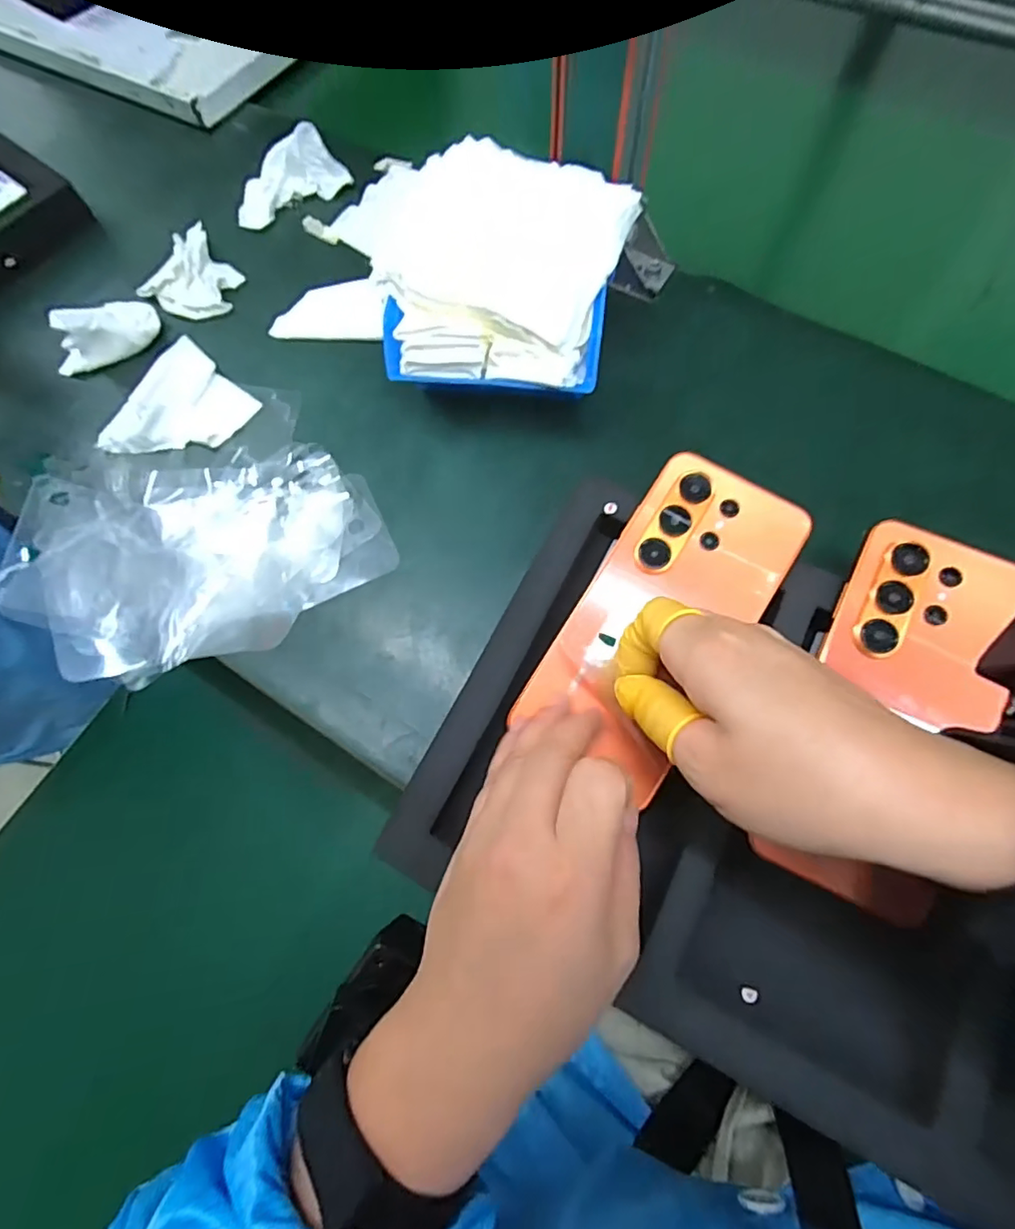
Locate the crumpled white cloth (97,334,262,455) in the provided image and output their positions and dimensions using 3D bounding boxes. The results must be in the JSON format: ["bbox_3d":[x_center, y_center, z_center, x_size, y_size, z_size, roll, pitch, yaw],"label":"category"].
[{"bbox_3d":[-0.220,-0.136,0.370,0.083,0.009,0.090,34,73,13],"label":"crumpled white cloth"}]

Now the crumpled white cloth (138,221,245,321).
[{"bbox_3d":[-0.226,-0.247,0.407,0.062,0.017,0.062,28,72,12],"label":"crumpled white cloth"}]

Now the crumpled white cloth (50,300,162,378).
[{"bbox_3d":[-0.275,-0.192,0.379,0.073,0.037,0.026,-40,73,-13],"label":"crumpled white cloth"}]

